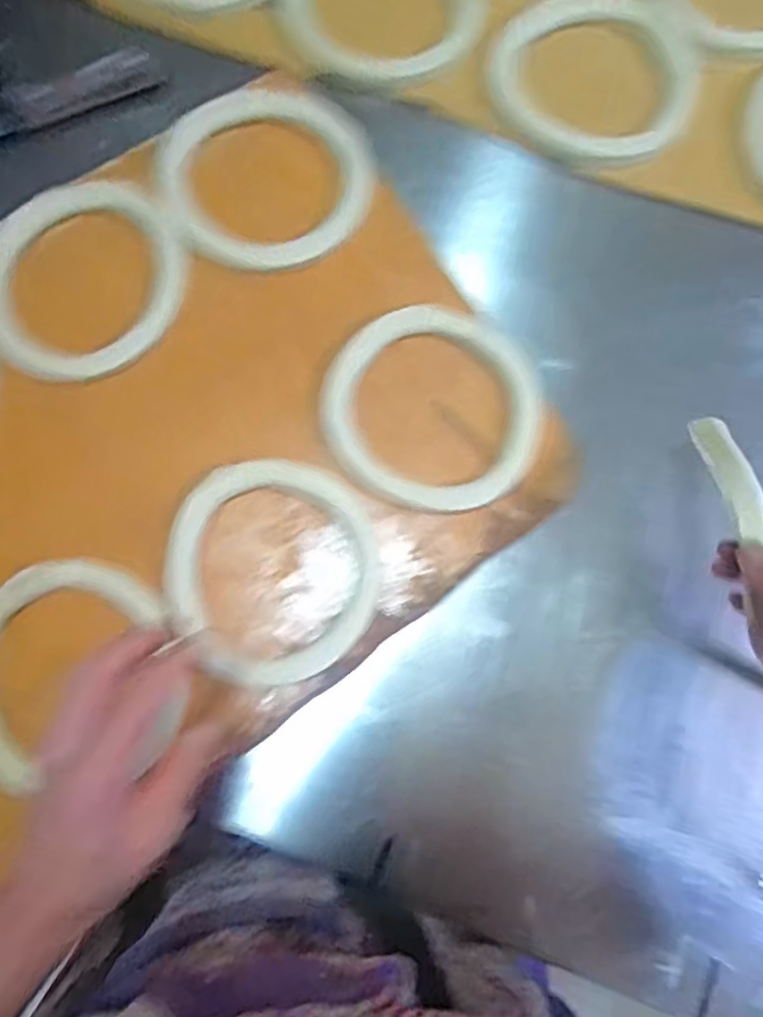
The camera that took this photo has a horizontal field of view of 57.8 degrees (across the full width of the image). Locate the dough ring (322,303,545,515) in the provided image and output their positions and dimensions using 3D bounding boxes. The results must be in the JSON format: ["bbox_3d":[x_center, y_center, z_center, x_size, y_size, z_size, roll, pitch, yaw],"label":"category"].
[{"bbox_3d":[0.039,-0.074,0.513,0.160,0.010,0.149,0,81,-2],"label":"dough ring"}]

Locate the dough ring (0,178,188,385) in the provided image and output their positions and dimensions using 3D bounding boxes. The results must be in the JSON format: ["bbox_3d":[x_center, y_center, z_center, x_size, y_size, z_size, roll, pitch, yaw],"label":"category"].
[{"bbox_3d":[-0.226,-0.175,0.522,0.139,0.015,0.161,35,81,3],"label":"dough ring"}]

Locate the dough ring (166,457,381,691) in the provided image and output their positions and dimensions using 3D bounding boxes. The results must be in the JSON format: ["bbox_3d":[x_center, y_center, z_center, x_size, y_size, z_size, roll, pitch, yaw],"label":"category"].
[{"bbox_3d":[-0.074,0.044,0.482,0.143,0.021,0.155,0,81,-2],"label":"dough ring"}]

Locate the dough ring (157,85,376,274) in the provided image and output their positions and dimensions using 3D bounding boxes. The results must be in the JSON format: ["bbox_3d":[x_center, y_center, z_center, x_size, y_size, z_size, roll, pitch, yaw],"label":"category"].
[{"bbox_3d":[-0.088,-0.262,0.537,0.165,0.018,0.158,0,81,-2],"label":"dough ring"}]

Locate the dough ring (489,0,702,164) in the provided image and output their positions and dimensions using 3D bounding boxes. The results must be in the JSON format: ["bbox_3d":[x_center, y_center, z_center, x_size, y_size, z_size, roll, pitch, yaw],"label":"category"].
[{"bbox_3d":[0.174,-0.358,0.565,0.162,0.021,0.144,16,81,0],"label":"dough ring"}]

